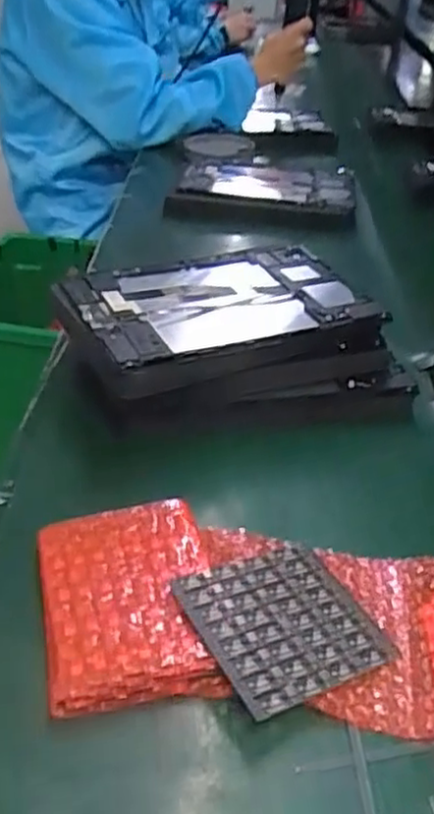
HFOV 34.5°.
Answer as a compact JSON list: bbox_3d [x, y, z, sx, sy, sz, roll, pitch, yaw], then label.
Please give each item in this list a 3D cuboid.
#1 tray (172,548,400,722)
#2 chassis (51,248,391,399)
[{"bbox_3d":[0.040,0.125,0.411,0.107,0.004,0.093,-7,40,-34],"label":"tray"},{"bbox_3d":[0.001,-0.068,0.600,0.238,0.062,0.148,-12,41,-23],"label":"chassis"}]

